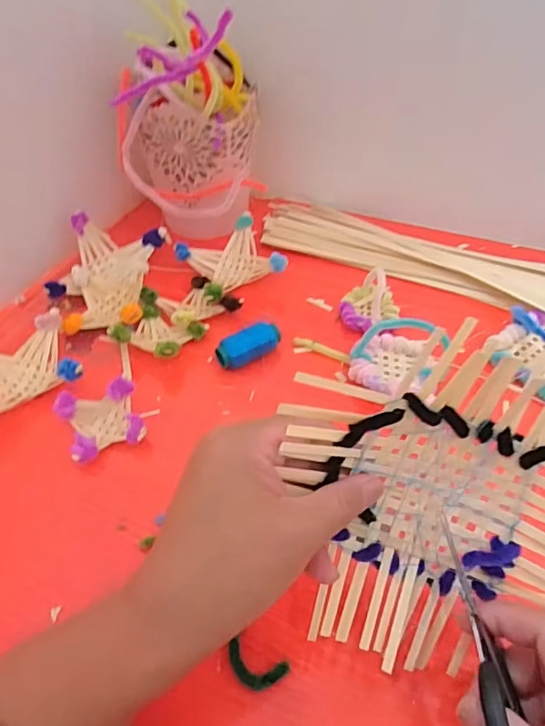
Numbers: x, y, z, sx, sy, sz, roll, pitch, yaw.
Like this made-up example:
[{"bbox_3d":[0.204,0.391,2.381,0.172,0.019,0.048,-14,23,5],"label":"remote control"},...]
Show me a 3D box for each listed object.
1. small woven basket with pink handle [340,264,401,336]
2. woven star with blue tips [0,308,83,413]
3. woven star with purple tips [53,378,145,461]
[{"bbox_3d":[0.088,-0.058,0.457,0.051,0.034,0.059,11,49,10],"label":"small woven basket with pink handle"},{"bbox_3d":[-0.197,0.007,0.403,0.081,0.032,0.081,-24,53,-20],"label":"woven star with blue tips"},{"bbox_3d":[-0.123,0.044,0.374,0.053,0.032,0.051,-16,50,-13],"label":"woven star with purple tips"}]

